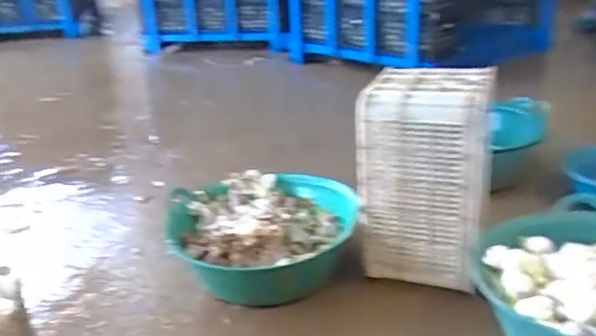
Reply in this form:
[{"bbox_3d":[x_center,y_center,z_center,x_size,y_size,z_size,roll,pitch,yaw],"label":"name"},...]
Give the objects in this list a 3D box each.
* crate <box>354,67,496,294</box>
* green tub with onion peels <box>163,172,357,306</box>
[{"bbox_3d":[0.343,0.031,1.618,0.324,0.537,0.247,8,25,21],"label":"crate"},{"bbox_3d":[-0.122,0.195,1.741,0.563,0.155,0.540,-1,23,1],"label":"green tub with onion peels"}]

